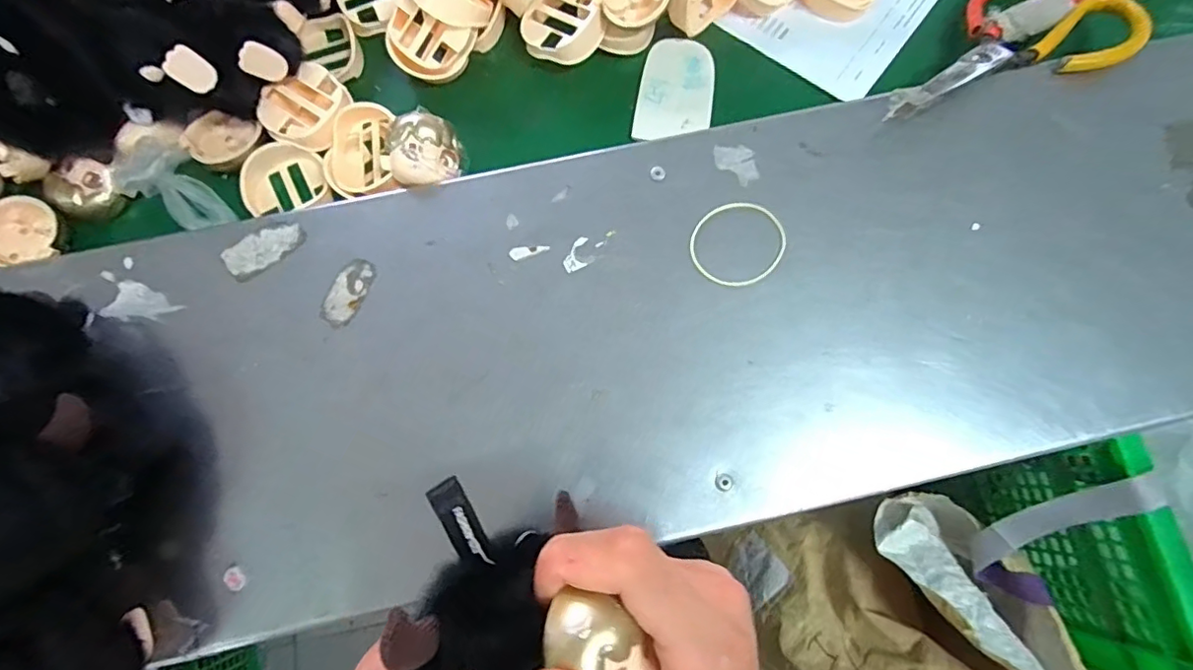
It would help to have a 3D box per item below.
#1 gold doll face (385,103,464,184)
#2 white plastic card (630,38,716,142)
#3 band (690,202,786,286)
[{"bbox_3d":[-0.110,-0.116,0.360,0.044,0.038,0.045,-1,78,0],"label":"gold doll face"},{"bbox_3d":[0.056,-0.172,0.392,0.051,0.004,0.080,9,77,0],"label":"white plastic card"},{"bbox_3d":[0.085,-0.056,0.337,0.052,0.004,0.056,0,78,0],"label":"band"}]

